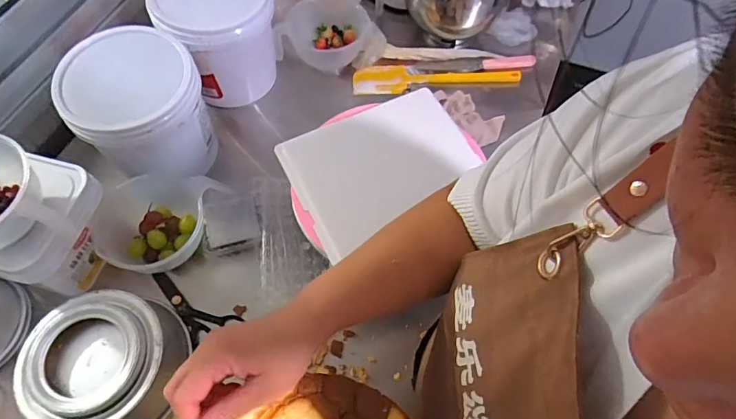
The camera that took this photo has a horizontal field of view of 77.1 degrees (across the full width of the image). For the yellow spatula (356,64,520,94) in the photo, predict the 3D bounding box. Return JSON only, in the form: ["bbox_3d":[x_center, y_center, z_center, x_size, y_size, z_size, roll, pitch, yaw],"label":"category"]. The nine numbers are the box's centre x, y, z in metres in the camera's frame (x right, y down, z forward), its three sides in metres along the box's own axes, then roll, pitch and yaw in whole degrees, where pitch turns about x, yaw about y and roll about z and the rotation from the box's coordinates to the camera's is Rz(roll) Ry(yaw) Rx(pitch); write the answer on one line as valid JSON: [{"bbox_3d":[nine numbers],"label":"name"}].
[{"bbox_3d":[0.138,-0.265,0.920,0.333,0.027,0.061,-6,63,-4],"label":"yellow spatula"}]

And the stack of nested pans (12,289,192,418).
[{"bbox_3d":[-0.356,0.207,0.621,0.167,0.097,0.193,13,64,6],"label":"stack of nested pans"}]

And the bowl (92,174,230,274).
[{"bbox_3d":[-0.315,0.025,0.706,0.167,0.075,0.159,0,63,-1],"label":"bowl"}]

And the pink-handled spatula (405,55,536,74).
[{"bbox_3d":[0.214,-0.296,0.941,0.268,0.011,0.036,-6,63,-4],"label":"pink-handled spatula"}]

